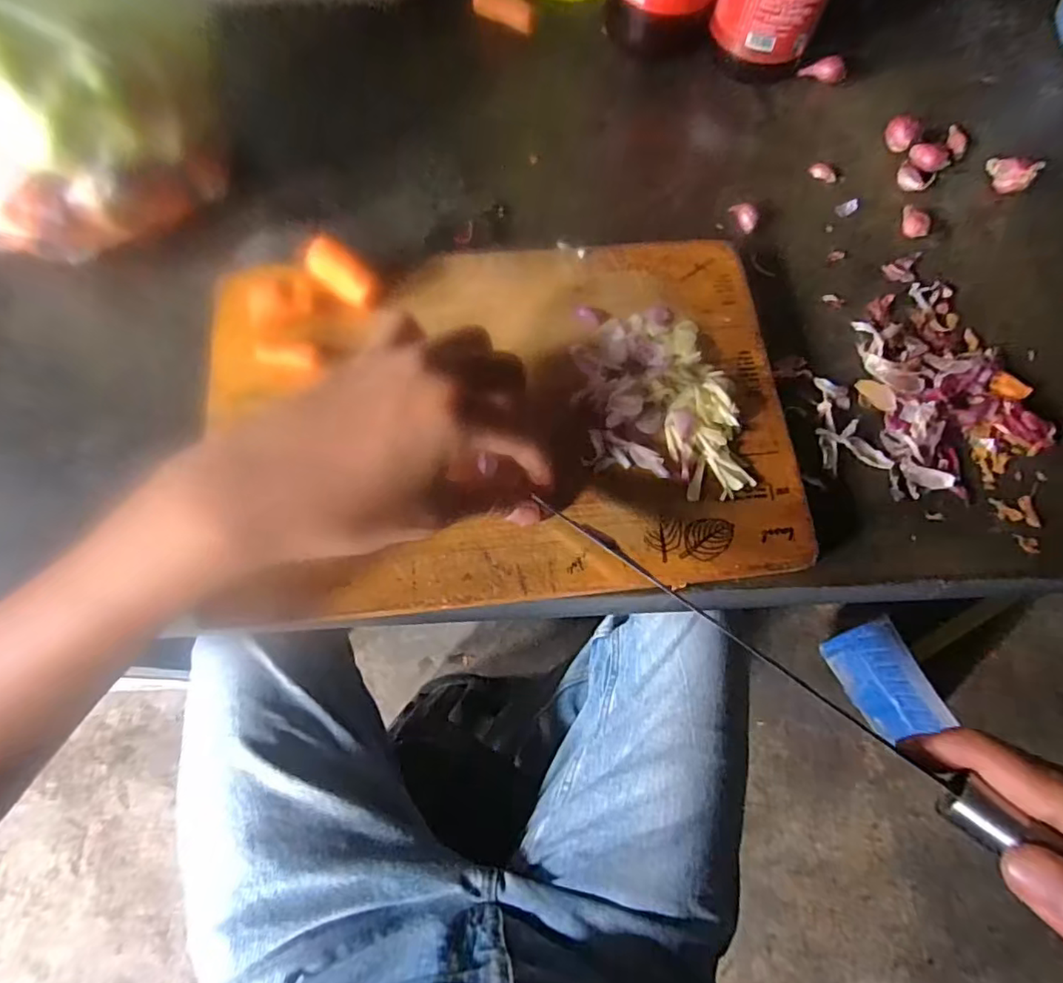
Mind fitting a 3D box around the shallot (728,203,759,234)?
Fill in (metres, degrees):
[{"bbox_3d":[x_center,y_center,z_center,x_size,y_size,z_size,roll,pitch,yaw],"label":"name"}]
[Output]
[{"bbox_3d":[0.136,-0.173,0.360,0.015,0.007,0.024,-18,73,-8],"label":"shallot"}]

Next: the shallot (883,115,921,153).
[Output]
[{"bbox_3d":[0.243,-0.236,0.376,0.020,0.016,0.014,39,74,10],"label":"shallot"}]

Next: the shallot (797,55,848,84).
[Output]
[{"bbox_3d":[0.207,-0.299,0.402,0.030,0.010,0.015,20,72,4],"label":"shallot"}]

